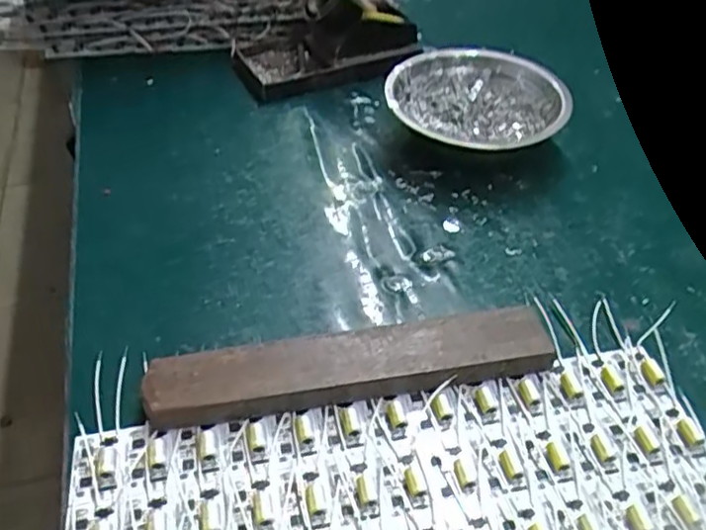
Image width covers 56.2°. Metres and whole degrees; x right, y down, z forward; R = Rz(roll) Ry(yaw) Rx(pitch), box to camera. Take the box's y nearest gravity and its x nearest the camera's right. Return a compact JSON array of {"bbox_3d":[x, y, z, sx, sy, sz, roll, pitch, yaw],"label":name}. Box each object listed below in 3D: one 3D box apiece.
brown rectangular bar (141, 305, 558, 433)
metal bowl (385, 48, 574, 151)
[{"bbox_3d":[0.000,0.050,0.330,0.198,0.019,0.037,-6,46,-8],"label":"brown rectangular bar"},{"bbox_3d":[0.087,-0.108,0.468,0.115,0.043,0.116,1,46,-1],"label":"metal bowl"}]

